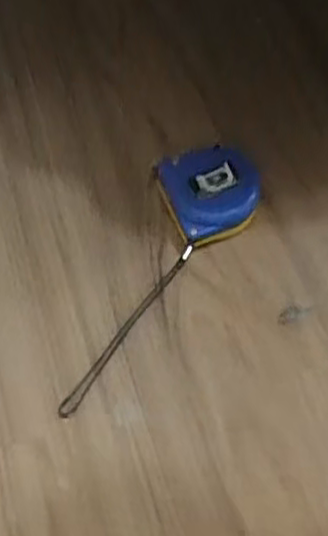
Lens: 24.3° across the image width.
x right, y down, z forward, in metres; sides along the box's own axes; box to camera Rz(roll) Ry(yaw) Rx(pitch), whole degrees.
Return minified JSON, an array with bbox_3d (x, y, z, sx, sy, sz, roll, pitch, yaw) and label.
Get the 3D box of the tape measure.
[{"bbox_3d":[-0.017,-0.006,0.526,0.074,0.035,0.218,39,70,14],"label":"tape measure"}]

